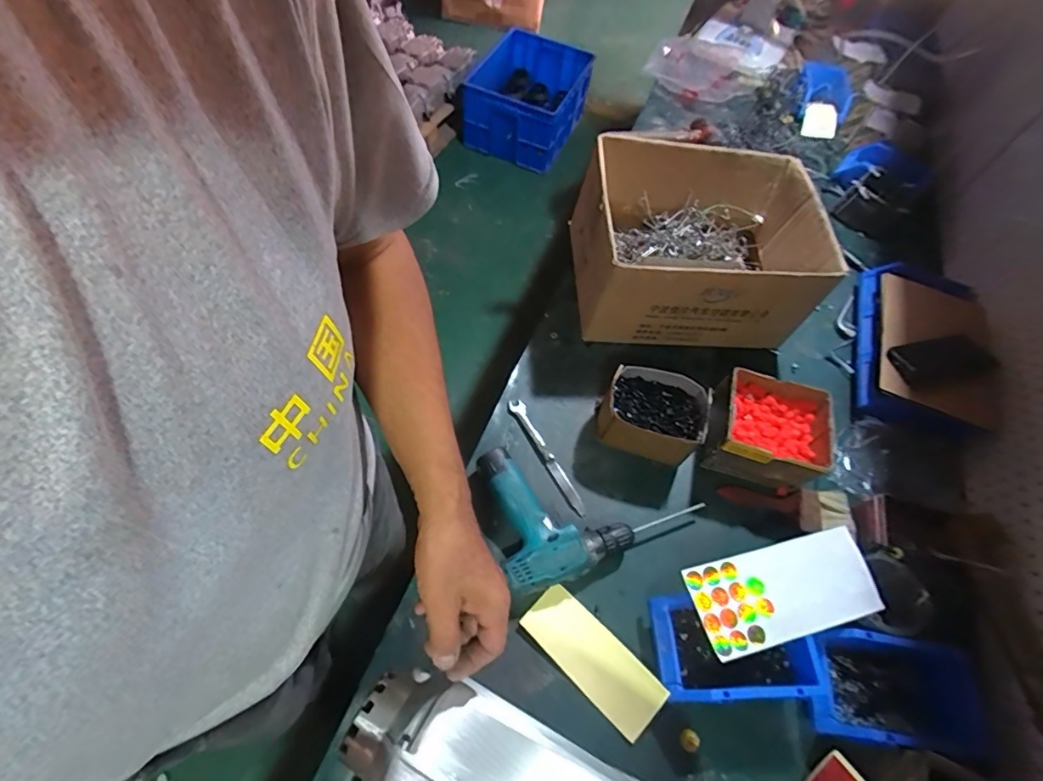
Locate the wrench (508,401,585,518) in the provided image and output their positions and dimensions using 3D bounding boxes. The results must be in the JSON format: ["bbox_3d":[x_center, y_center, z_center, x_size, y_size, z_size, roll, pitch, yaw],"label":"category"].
[{"bbox_3d":[0.039,0.100,0.770,0.020,0.011,0.206,-24,64,-17],"label":"wrench"}]

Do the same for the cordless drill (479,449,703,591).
[{"bbox_3d":[0.097,0.156,0.714,0.280,0.058,0.185,-12,61,-12],"label":"cordless drill"}]

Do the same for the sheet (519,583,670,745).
[{"bbox_3d":[0.087,0.329,0.624,0.181,0.018,0.073,40,67,21],"label":"sheet"}]

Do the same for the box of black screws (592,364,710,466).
[{"bbox_3d":[0.196,0.041,0.773,0.155,0.088,0.121,15,59,2],"label":"box of black screws"}]

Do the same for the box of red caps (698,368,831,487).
[{"bbox_3d":[0.365,0.059,0.768,0.166,0.088,0.141,15,59,2],"label":"box of red caps"}]

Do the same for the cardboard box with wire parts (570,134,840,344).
[{"bbox_3d":[0.303,-0.265,0.896,0.394,0.192,0.342,2,59,-6],"label":"cardboard box with wire parts"}]

